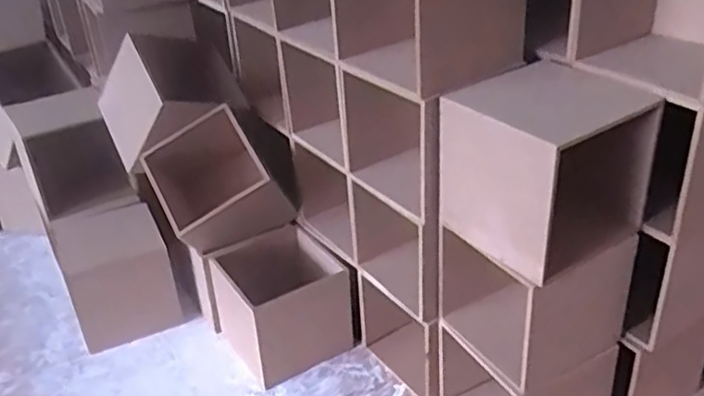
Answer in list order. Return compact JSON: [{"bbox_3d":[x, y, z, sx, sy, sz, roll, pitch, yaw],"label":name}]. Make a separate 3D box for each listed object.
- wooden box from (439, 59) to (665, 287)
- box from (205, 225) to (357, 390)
[{"bbox_3d":[0.142,-0.031,0.481,0.114,0.122,0.112,-21,35,-26],"label":"wooden box"},{"bbox_3d":[-0.072,0.113,0.726,0.129,0.103,0.125,-20,34,-25],"label":"box"}]

